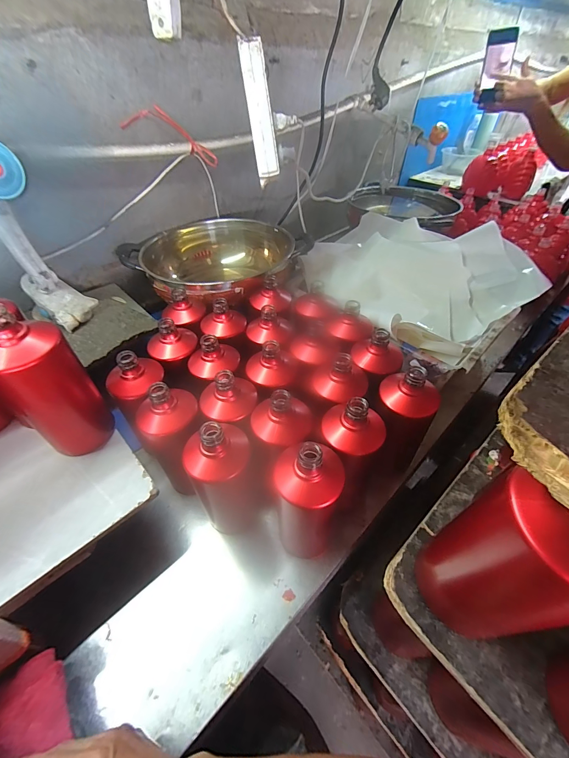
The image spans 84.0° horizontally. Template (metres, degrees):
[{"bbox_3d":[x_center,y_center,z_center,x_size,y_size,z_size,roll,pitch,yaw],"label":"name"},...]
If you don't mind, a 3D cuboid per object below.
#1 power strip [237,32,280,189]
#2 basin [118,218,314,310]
[{"bbox_3d":[-0.035,-0.396,0.472,0.034,0.174,0.019,-18,24,-18],"label":"power strip"},{"bbox_3d":[-0.163,-0.257,0.734,0.400,0.106,0.347,-8,49,-11],"label":"basin"}]

